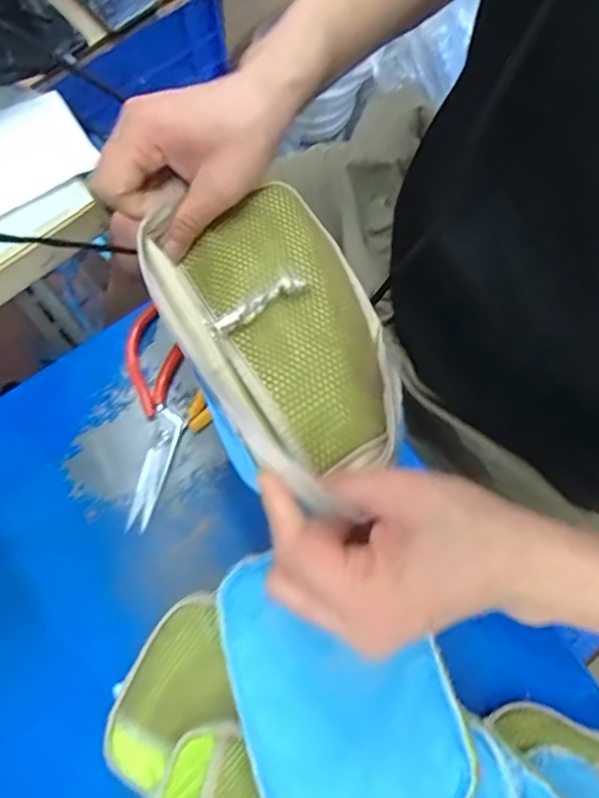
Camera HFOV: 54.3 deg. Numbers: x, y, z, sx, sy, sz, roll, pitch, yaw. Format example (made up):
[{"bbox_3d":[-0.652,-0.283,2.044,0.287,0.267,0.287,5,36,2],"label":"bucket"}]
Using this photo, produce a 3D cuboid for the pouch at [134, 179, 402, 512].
[{"bbox_3d":[-0.009,-0.044,0.341,0.113,0.061,0.189,-31,79,-7],"label":"pouch"}]

